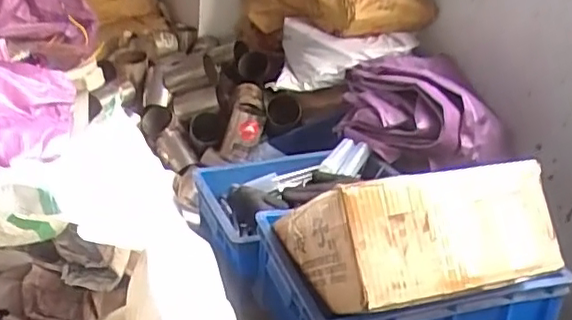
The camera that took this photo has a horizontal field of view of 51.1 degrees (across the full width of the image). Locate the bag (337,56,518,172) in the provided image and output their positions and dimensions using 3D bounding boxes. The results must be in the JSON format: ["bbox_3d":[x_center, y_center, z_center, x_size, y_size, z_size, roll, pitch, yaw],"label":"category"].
[{"bbox_3d":[0.291,-0.117,1.379,0.306,0.186,0.370,-7,26,-25],"label":"bag"}]

